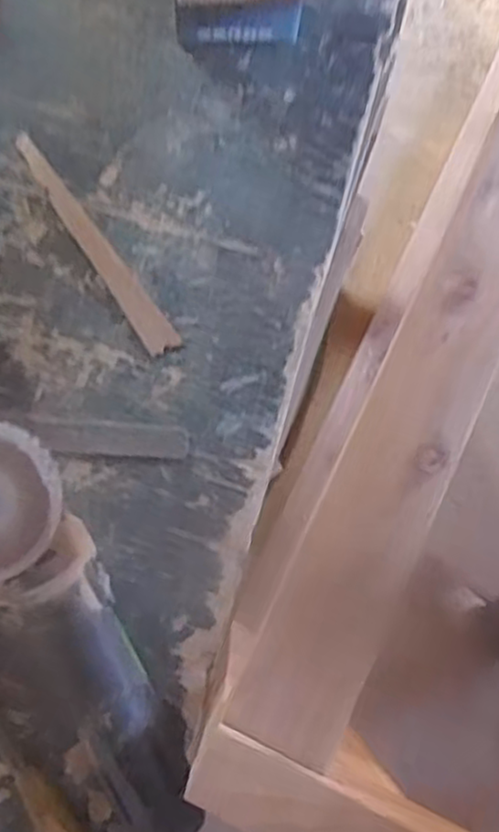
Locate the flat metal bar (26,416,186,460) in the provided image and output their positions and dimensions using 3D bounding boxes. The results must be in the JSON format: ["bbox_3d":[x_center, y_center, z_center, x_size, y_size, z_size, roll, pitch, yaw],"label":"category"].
[{"bbox_3d":[-0.106,0.016,0.544,0.120,0.004,0.025,4,78,-1],"label":"flat metal bar"}]

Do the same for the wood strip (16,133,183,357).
[{"bbox_3d":[-0.124,-0.137,0.574,0.025,0.006,0.211,-35,81,-8],"label":"wood strip"}]

